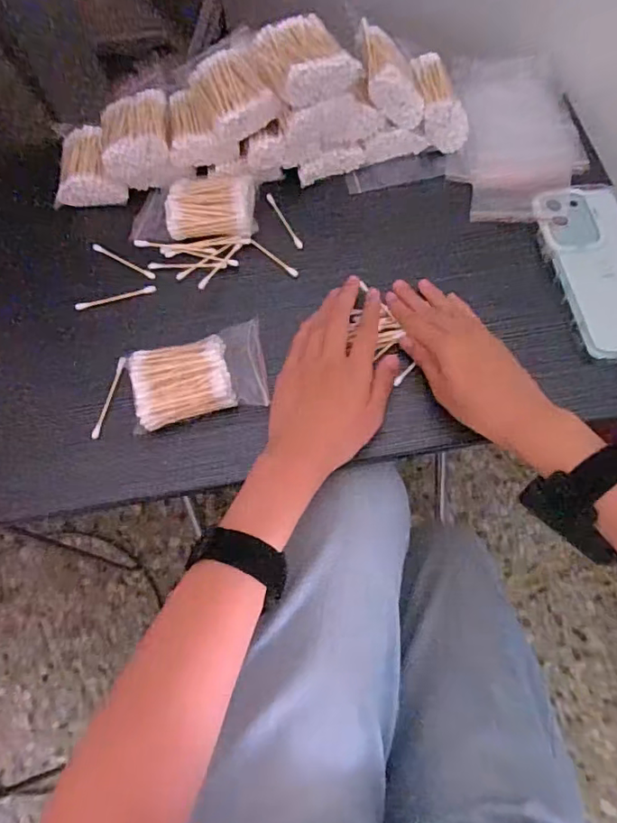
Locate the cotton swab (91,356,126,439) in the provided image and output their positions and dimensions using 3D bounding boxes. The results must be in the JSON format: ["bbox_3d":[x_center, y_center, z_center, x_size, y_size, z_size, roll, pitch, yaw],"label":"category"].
[{"bbox_3d":[-0.160,-0.012,0.436,0.007,0.009,0.069,12,66,9],"label":"cotton swab"}]

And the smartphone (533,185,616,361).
[{"bbox_3d":[0.242,-0.119,0.446,0.076,0.013,0.165,-10,64,-1],"label":"smartphone"}]

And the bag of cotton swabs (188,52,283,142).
[{"bbox_3d":[-0.064,-0.270,0.463,0.057,0.037,0.072,-22,65,-7],"label":"bag of cotton swabs"}]

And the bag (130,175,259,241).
[{"bbox_3d":[-0.101,-0.178,0.486,0.107,0.034,0.051,-3,64,2],"label":"bag"}]

